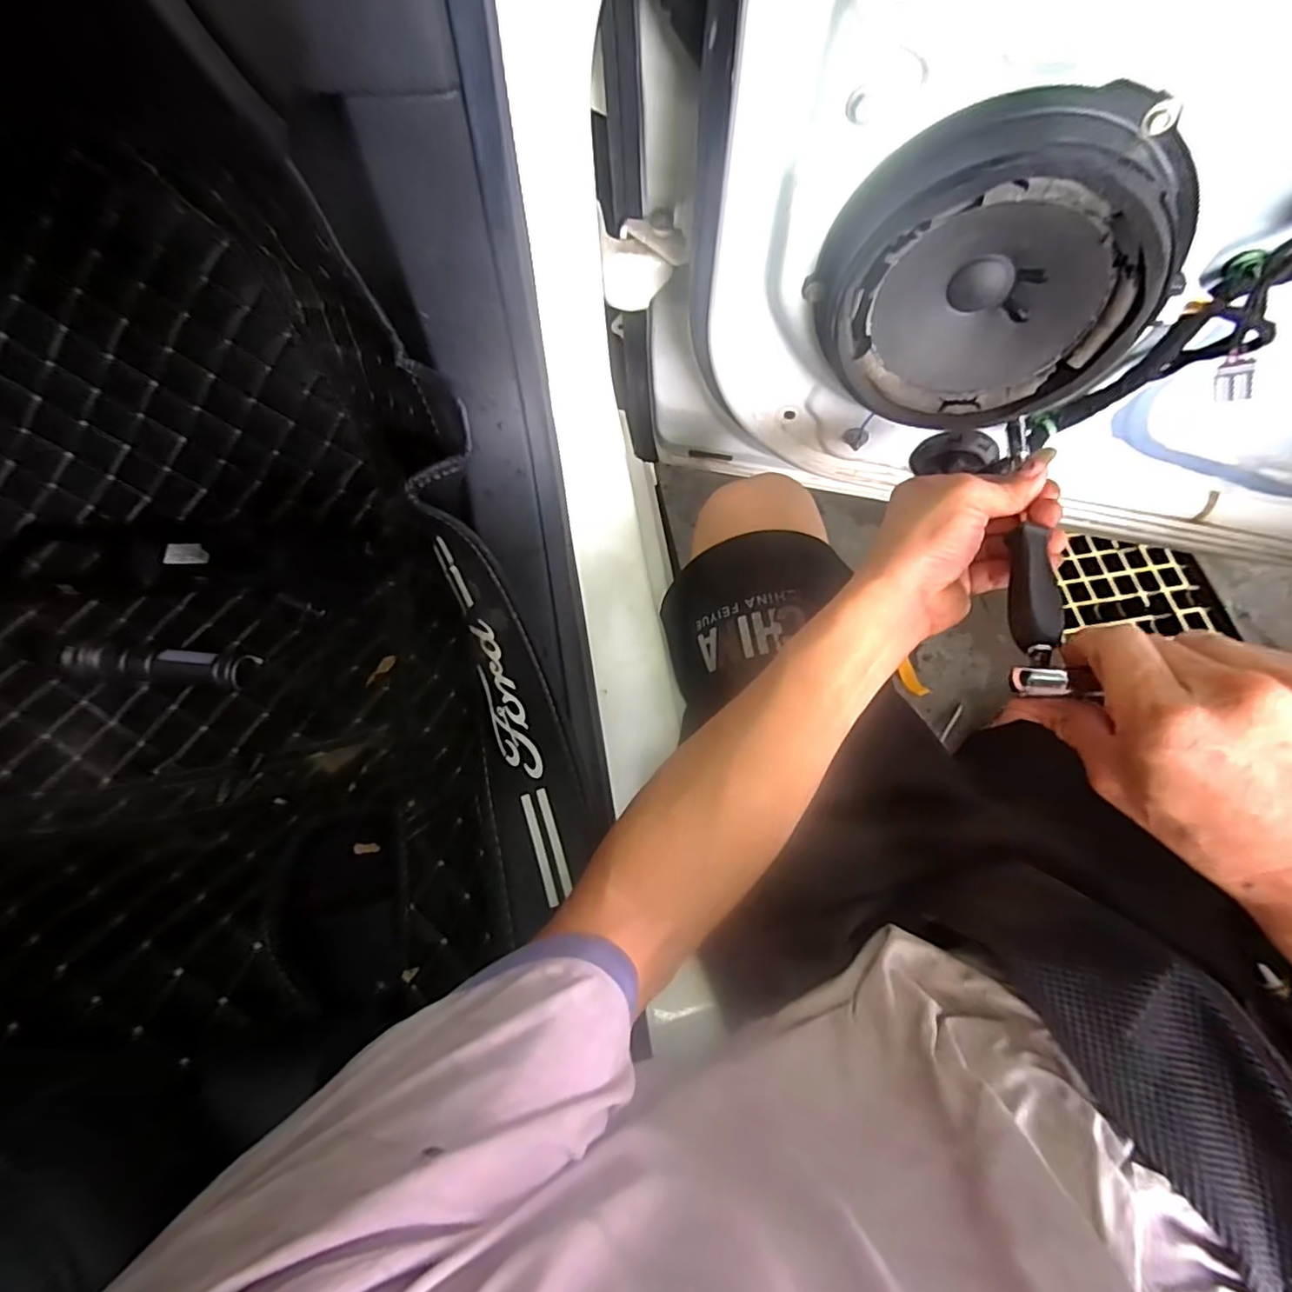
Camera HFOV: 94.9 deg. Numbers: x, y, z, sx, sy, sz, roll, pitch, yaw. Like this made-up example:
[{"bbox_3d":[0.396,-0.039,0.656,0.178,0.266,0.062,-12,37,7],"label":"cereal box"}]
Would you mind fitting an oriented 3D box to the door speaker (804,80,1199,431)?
[{"bbox_3d":[0.185,-0.194,0.324,0.175,0.151,0.045,16,69,4],"label":"door speaker"}]

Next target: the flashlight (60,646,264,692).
[{"bbox_3d":[-0.404,0.015,0.501,0.144,0.034,0.031,6,68,0],"label":"flashlight"}]

